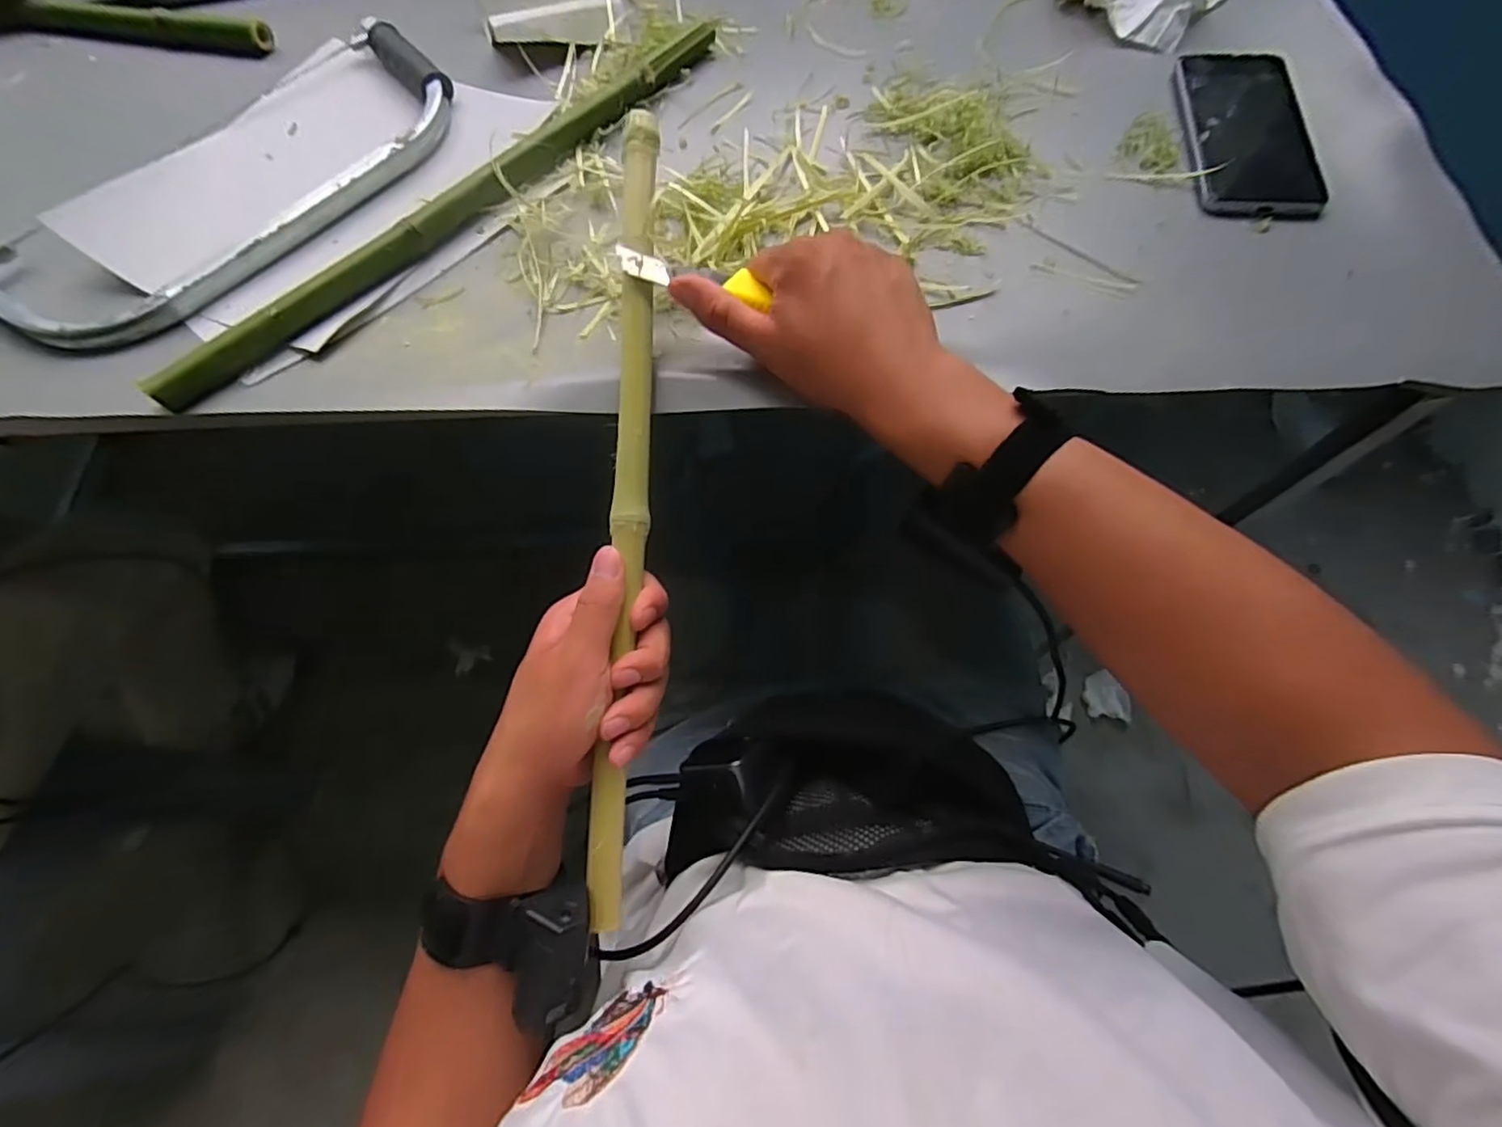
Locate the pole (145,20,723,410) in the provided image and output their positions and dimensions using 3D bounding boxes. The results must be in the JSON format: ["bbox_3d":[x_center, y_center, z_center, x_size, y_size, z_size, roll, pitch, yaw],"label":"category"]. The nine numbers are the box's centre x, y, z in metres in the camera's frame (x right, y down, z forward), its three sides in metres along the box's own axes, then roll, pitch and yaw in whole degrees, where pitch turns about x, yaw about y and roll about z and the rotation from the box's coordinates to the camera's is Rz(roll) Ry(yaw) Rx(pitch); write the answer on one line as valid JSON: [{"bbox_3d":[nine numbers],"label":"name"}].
[{"bbox_3d":[-0.185,-0.254,0.430,0.023,0.027,0.461,39,73,17],"label":"pole"}]

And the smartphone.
[{"bbox_3d":[0.343,-0.299,0.437,0.075,0.012,0.159,5,68,4],"label":"smartphone"}]

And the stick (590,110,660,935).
[{"bbox_3d":[-0.069,-0.034,0.349,0.021,0.013,0.441,2,85,3],"label":"stick"}]

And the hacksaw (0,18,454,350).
[{"bbox_3d":[-0.379,-0.280,0.453,0.171,0.026,0.361,37,74,15],"label":"hacksaw"}]

